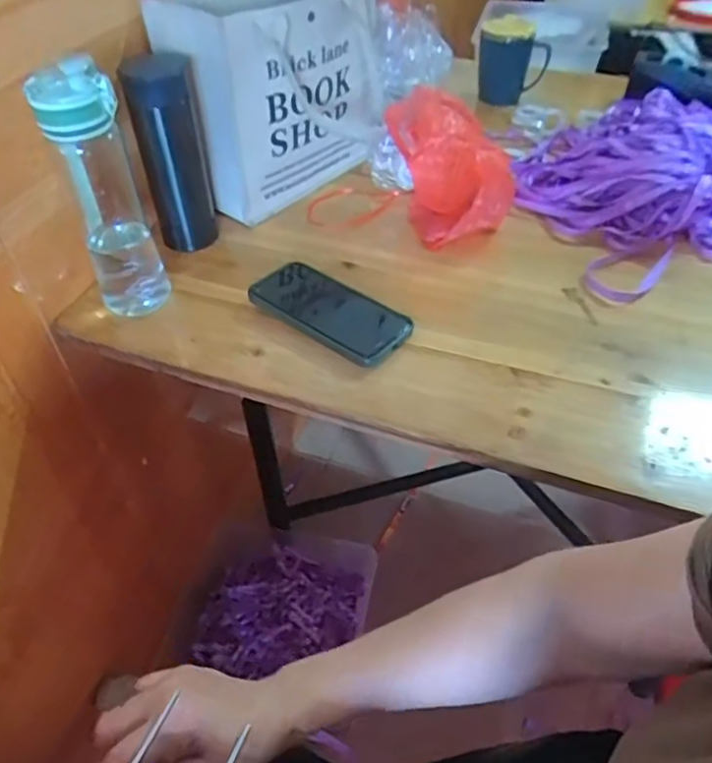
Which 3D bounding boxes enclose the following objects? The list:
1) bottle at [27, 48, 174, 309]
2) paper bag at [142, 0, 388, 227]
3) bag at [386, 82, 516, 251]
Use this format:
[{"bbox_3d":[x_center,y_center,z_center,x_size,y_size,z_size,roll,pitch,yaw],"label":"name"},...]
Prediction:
[{"bbox_3d":[-0.229,-0.168,0.584,0.066,0.229,0.062,-12,47,-10],"label":"bottle"},{"bbox_3d":[-0.079,-0.325,0.737,0.243,0.225,0.120,-28,51,-23],"label":"paper bag"},{"bbox_3d":[0.099,-0.236,0.696,0.090,0.137,0.128,-20,49,-17],"label":"bag"}]

